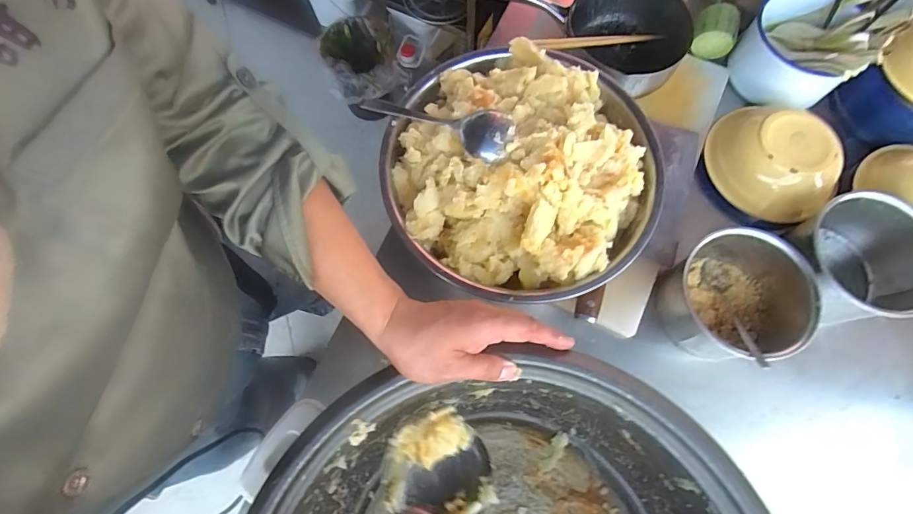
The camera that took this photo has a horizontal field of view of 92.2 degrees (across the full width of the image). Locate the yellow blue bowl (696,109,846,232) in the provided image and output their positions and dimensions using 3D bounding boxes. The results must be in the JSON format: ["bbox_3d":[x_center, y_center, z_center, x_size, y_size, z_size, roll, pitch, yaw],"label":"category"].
[{"bbox_3d":[0.459,-0.141,0.642,0.160,0.087,0.185,-38,76,-11],"label":"yellow blue bowl"}]

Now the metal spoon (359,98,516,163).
[{"bbox_3d":[-0.028,-0.159,0.512,0.199,0.021,0.052,20,73,21],"label":"metal spoon"}]

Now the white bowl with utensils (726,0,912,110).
[{"bbox_3d":[0.533,-0.328,0.667,0.159,0.117,0.159,0,72,0],"label":"white bowl with utensils"}]

